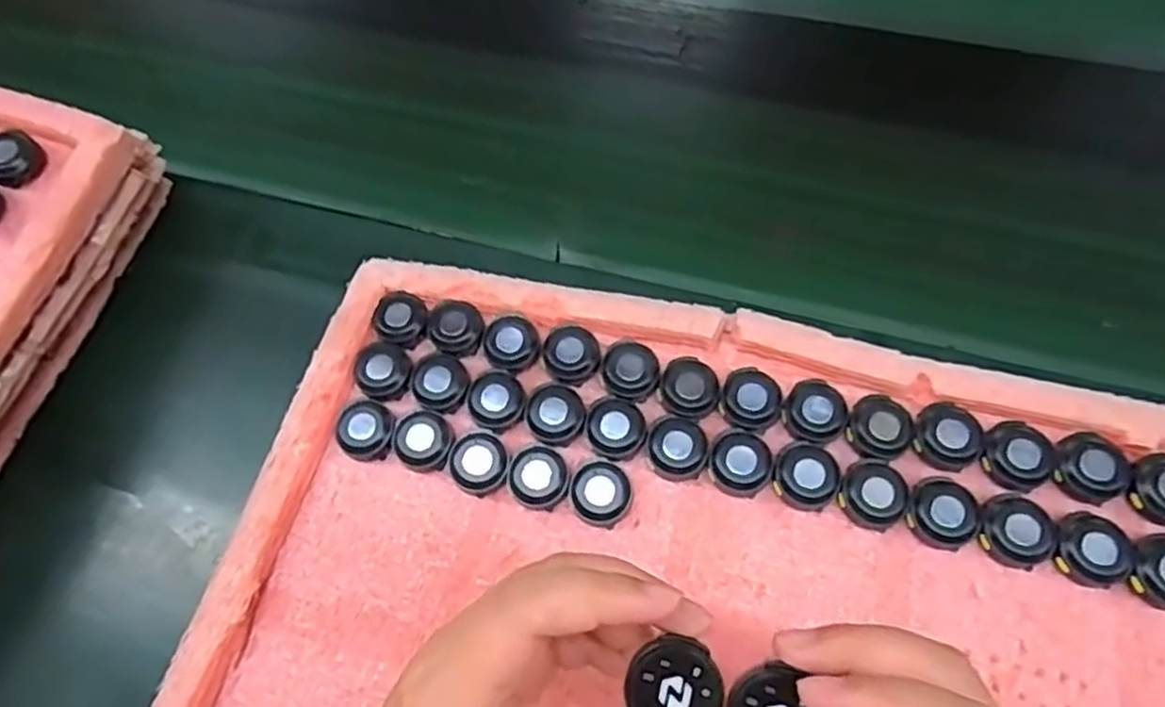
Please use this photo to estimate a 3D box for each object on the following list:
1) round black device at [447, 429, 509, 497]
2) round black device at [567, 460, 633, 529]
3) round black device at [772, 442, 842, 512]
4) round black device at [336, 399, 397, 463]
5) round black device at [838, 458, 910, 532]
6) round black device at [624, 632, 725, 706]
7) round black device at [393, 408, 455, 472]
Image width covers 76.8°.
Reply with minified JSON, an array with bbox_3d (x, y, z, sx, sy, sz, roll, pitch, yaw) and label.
[{"bbox_3d":[-0.051,0.053,0.358,0.028,0.014,0.028,-2,63,3],"label":"round black device"},{"bbox_3d":[0.009,0.065,0.347,0.028,0.014,0.028,-2,63,3],"label":"round black device"},{"bbox_3d":[0.104,0.056,0.342,0.029,0.013,0.028,-2,63,3],"label":"round black device"},{"bbox_3d":[-0.107,0.038,0.367,0.028,0.015,0.029,-2,63,3],"label":"round black device"},{"bbox_3d":[0.134,0.063,0.339,0.028,0.013,0.031,25,67,15],"label":"round black device"},{"bbox_3d":[0.028,0.102,0.220,0.028,0.007,0.026,1,61,-1],"label":"round black device"},{"bbox_3d":[-0.078,0.044,0.362,0.029,0.016,0.029,-2,63,3],"label":"round black device"}]

